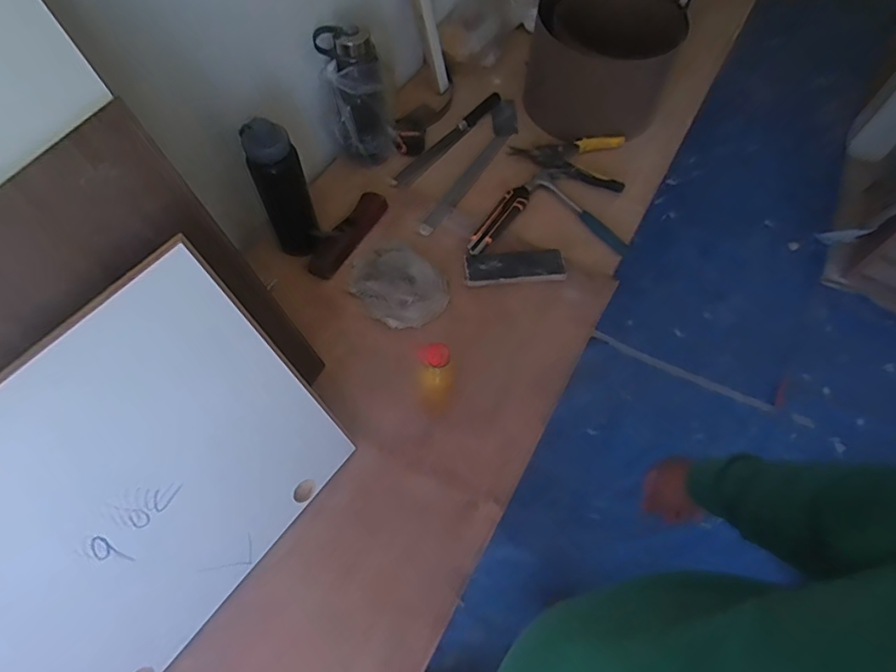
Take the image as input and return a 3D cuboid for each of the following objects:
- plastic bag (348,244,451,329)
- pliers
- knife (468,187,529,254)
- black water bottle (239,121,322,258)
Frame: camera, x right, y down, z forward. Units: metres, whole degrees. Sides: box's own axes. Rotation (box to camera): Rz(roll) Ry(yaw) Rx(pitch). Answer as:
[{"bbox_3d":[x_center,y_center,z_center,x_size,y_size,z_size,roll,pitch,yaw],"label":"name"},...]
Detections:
[{"bbox_3d":[-0.088,-0.090,0.928,0.137,0.019,0.174,-38,70,-20],"label":"plastic bag"},{"bbox_3d":[0.242,-0.364,1.074,0.228,0.022,0.140,7,62,1],"label":"pliers"},{"bbox_3d":[0.096,-0.222,1.000,0.041,0.015,0.190,33,66,14],"label":"knife"},{"bbox_3d":[-0.267,-0.231,0.865,0.077,0.248,0.074,-19,64,-10],"label":"black water bottle"}]

